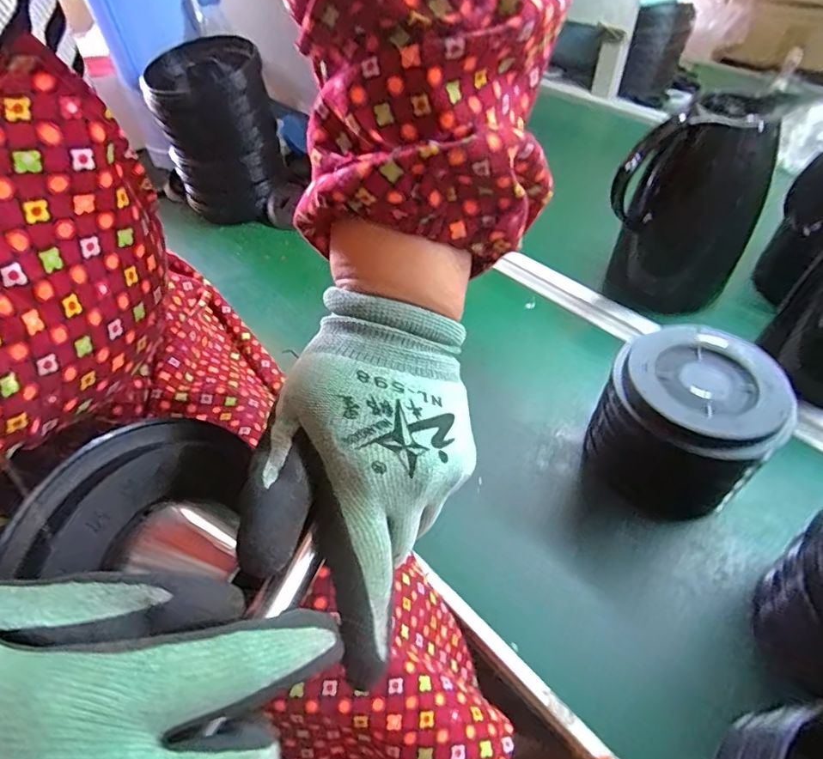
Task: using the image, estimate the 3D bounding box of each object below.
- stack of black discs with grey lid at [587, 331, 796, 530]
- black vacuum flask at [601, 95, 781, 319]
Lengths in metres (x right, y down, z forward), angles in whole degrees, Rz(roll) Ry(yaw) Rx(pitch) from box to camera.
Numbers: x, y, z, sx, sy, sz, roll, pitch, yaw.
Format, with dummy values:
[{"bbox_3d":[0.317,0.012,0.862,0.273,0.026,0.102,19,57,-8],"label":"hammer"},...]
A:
[{"bbox_3d":[0.207,0.038,0.396,0.120,0.108,0.116,-29,54,-24],"label":"stack of black discs with grey lid"},{"bbox_3d":[0.298,-0.177,0.544,0.139,0.225,0.112,29,54,24],"label":"black vacuum flask"}]

